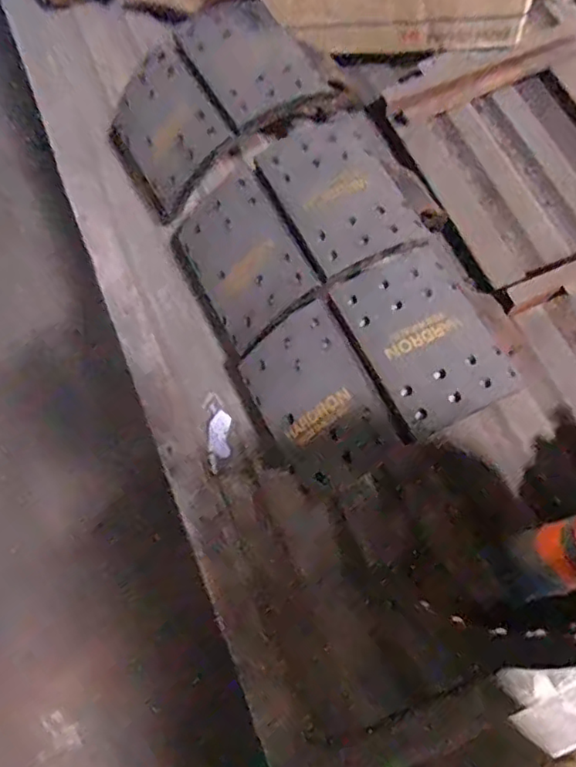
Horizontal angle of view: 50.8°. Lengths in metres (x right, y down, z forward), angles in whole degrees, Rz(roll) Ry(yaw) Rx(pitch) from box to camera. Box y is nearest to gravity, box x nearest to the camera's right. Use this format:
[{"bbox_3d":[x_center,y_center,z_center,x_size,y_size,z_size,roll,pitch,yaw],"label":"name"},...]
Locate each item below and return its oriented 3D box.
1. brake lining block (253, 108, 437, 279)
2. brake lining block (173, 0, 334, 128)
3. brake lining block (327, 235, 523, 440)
[{"bbox_3d":[0.073,-0.241,0.750,0.170,0.038,0.201,-28,70,-8],"label":"brake lining block"},{"bbox_3d":[-0.048,-0.445,0.828,0.150,0.035,0.201,-29,70,-8],"label":"brake lining block"},{"bbox_3d":[0.163,-0.058,0.687,0.163,0.031,0.202,-27,70,-8],"label":"brake lining block"}]

